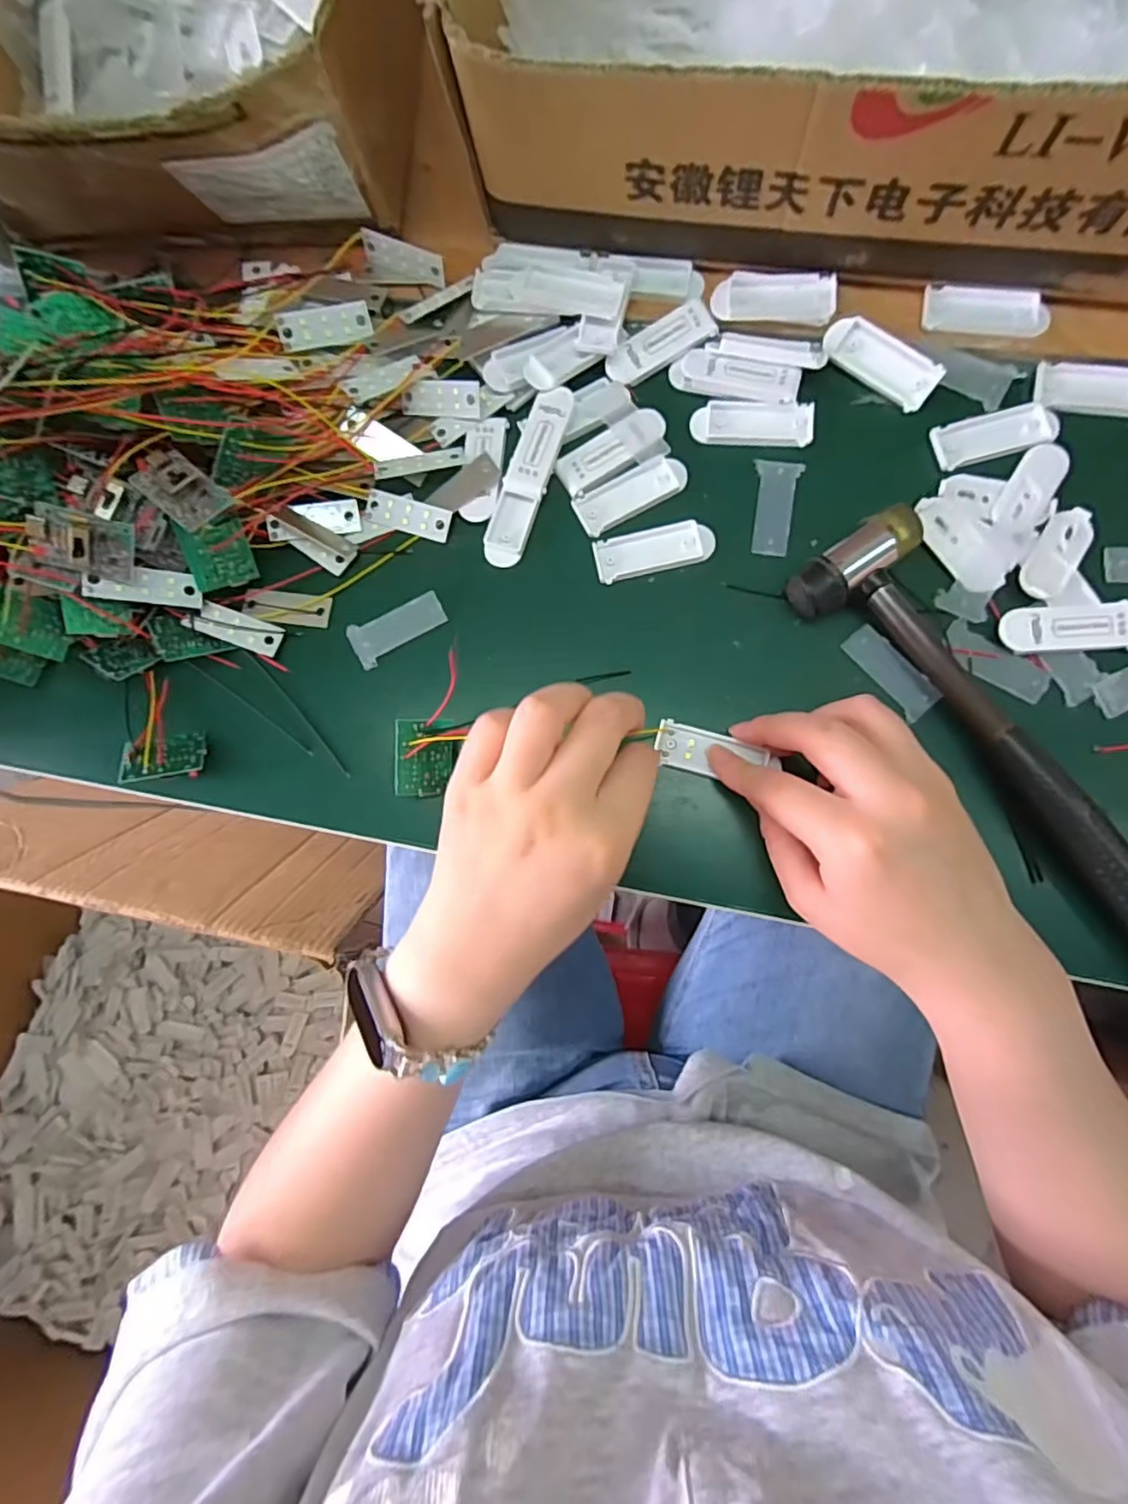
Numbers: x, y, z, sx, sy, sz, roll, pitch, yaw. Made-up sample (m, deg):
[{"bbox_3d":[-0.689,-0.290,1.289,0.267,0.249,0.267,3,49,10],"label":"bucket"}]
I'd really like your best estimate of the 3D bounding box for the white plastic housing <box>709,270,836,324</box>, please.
[{"bbox_3d":[0.103,-0.223,0.298,0.057,0.007,0.024,4,81,6],"label":"white plastic housing"}]

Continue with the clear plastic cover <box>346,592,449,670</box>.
[{"bbox_3d":[-0.082,-0.062,0.304,0.048,0.005,0.021,-29,79,0],"label":"clear plastic cover"}]

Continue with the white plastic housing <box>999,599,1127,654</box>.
[{"bbox_3d":[0.224,-0.055,0.268,0.055,0.004,0.021,-2,80,5],"label":"white plastic housing"}]

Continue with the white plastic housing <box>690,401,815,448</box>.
[{"bbox_3d":[0.093,-0.162,0.301,0.057,0.007,0.019,5,81,6],"label":"white plastic housing"}]

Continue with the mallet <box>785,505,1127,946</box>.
[{"bbox_3d":[0.197,-0.003,0.265,0.065,0.038,0.235,-39,83,0],"label":"mallet"}]

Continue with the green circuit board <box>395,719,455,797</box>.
[{"bbox_3d":[-0.064,0.003,0.283,0.026,0.006,0.035,-2,98,-26],"label":"green circuit board"}]

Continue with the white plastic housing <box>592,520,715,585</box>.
[{"bbox_3d":[0.044,-0.099,0.297,0.057,0.004,0.023,-13,80,3],"label":"white plastic housing"}]

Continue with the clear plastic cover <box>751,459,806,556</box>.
[{"bbox_3d":[0.102,-0.118,0.297,0.021,0.004,0.047,9,82,7],"label":"clear plastic cover"}]

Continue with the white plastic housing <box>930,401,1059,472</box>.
[{"bbox_3d":[0.204,-0.151,0.289,0.055,0.006,0.023,-15,80,3],"label":"white plastic housing"}]

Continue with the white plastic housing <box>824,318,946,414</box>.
[{"bbox_3d":[0.153,-0.189,0.293,0.057,0.007,0.020,35,85,10],"label":"white plastic housing"}]

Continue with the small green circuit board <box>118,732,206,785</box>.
[{"bbox_3d":[-0.195,0.003,0.298,0.037,0.007,0.022,-11,60,-20],"label":"small green circuit board"}]

